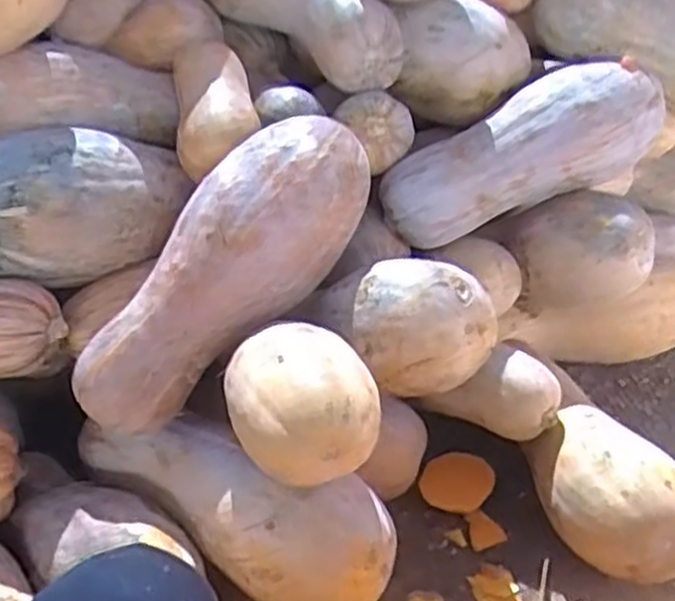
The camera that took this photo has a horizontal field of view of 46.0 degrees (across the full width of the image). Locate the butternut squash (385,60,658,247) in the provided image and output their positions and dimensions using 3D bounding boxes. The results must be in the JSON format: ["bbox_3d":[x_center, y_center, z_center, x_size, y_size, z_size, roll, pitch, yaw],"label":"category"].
[{"bbox_3d":[0.261,-0.205,1.134,0.418,0.130,0.126,-26,37,-7],"label":"butternut squash"}]

